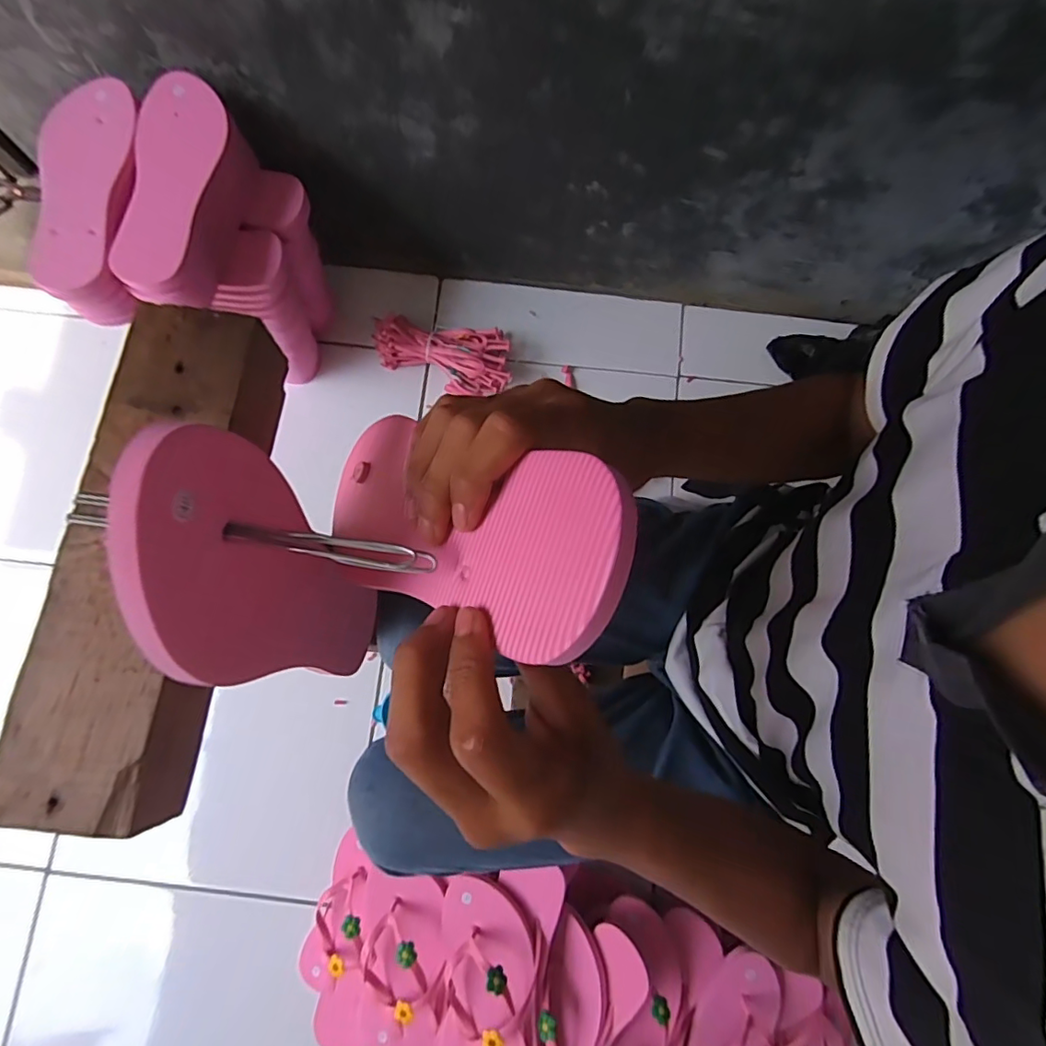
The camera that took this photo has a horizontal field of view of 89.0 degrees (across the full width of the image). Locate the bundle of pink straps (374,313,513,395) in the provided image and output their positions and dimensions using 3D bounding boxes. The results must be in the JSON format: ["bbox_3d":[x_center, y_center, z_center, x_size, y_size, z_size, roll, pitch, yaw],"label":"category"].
[{"bbox_3d":[-0.123,-0.262,0.826,0.213,0.057,0.100,9,78,0],"label":"bundle of pink straps"}]

